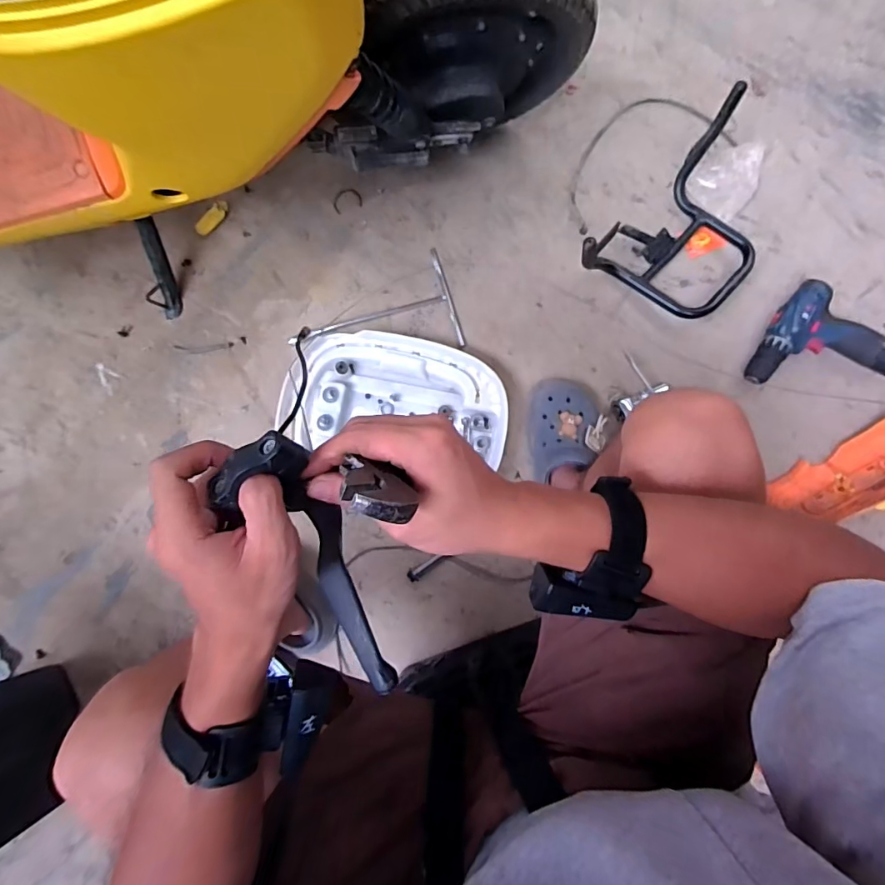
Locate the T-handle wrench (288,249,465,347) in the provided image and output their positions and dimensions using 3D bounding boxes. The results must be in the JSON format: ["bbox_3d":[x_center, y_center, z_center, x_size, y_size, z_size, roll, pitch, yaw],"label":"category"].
[{"bbox_3d":[-0.120,-0.211,0.827,0.278,0.037,0.173,-17,84,0],"label":"T-handle wrench"}]

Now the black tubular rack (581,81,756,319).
[{"bbox_3d":[0.388,-0.317,0.776,0.328,0.138,0.211,-45,84,-3],"label":"black tubular rack"}]

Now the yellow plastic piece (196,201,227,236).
[{"bbox_3d":[-0.408,-0.397,0.881,0.025,0.024,0.071,42,87,6],"label":"yellow plastic piece"}]

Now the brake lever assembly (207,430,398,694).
[{"bbox_3d":[-0.072,0.068,0.288,0.054,0.052,0.148,-31,93,-1],"label":"brake lever assembly"}]

